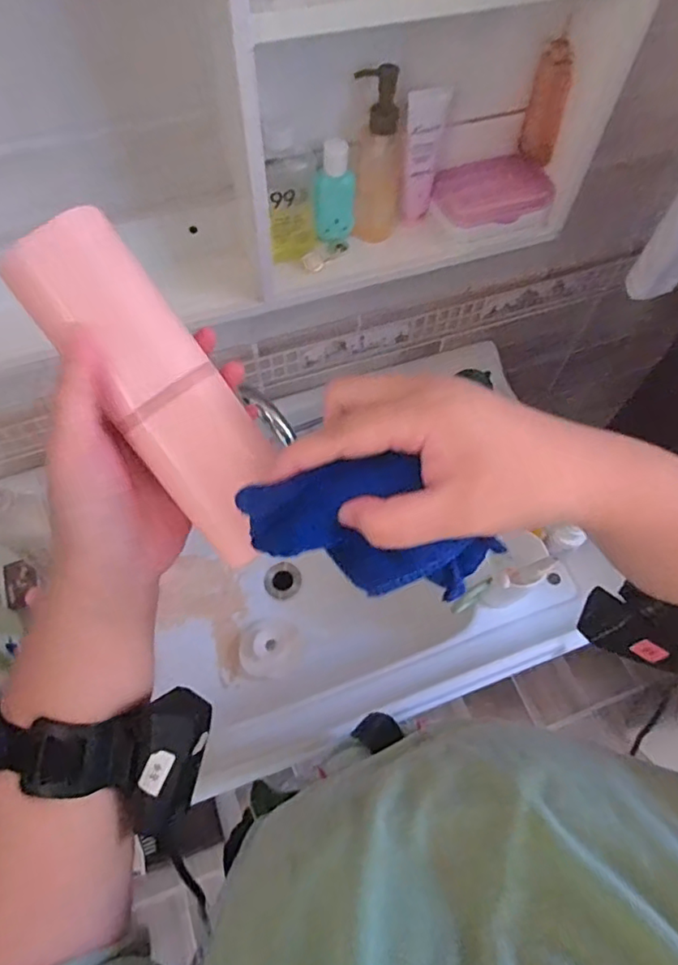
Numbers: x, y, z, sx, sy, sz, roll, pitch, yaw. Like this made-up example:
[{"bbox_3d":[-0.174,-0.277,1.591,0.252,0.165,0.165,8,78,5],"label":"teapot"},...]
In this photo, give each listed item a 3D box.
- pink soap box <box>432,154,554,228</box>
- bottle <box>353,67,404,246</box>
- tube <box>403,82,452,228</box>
[{"bbox_3d":[0.163,-0.309,0.604,0.124,0.034,0.051,-14,63,-8],"label":"pink soap box"},{"bbox_3d":[0.038,-0.306,0.541,0.044,0.151,0.037,18,63,8],"label":"bottle"},{"bbox_3d":[0.081,-0.320,0.561,0.037,0.121,0.026,9,62,4],"label":"tube"}]

